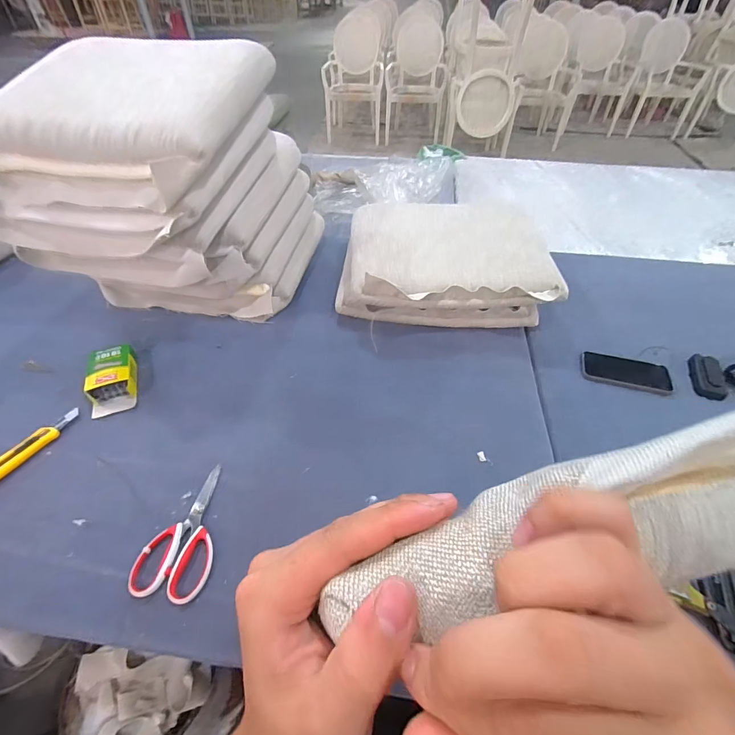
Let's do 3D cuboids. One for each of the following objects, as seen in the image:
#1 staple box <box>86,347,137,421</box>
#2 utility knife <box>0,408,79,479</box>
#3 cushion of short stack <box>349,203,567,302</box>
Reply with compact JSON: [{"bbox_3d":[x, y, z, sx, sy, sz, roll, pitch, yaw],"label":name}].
[{"bbox_3d":[-0.494,0.020,0.749,0.085,0.040,0.157,-18,48,-16],"label":"staple box"},{"bbox_3d":[-0.564,0.135,0.634,0.031,0.017,0.179,27,53,22],"label":"utility knife"},{"bbox_3d":[0.181,-0.282,0.890,0.435,0.056,0.362,0,47,-1],"label":"cushion of short stack"}]

